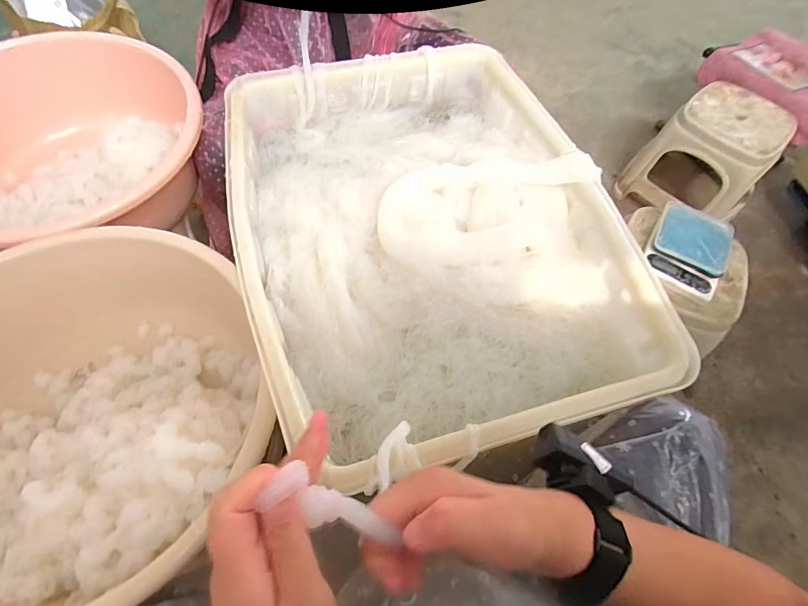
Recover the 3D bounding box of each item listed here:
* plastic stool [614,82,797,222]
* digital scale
[{"bbox_3d":[0.778,-0.356,1.110,0.248,0.267,0.279,-31,68,-18],"label":"plastic stool"},{"bbox_3d":[0.537,-0.102,0.799,0.131,0.033,0.179,26,64,10],"label":"digital scale"}]

